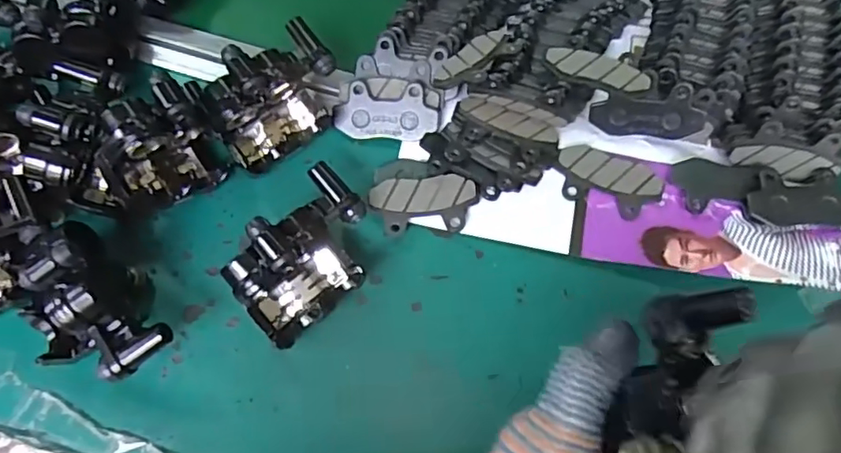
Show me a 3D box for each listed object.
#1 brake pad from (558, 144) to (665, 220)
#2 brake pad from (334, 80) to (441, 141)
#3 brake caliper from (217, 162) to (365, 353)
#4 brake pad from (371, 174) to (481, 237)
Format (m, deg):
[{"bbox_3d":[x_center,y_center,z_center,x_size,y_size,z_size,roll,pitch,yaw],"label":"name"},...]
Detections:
[{"bbox_3d":[0.128,-0.032,0.399,0.071,0.009,0.039,21,69,8],"label":"brake pad"},{"bbox_3d":[-0.024,-0.081,0.414,0.073,0.005,0.039,3,93,9],"label":"brake pad"},{"bbox_3d":[-0.066,0.017,0.348,0.055,0.075,0.099,31,70,11],"label":"brake caliper"},{"bbox_3d":[0.003,-0.015,0.394,0.070,0.014,0.037,-4,68,-3],"label":"brake pad"}]

